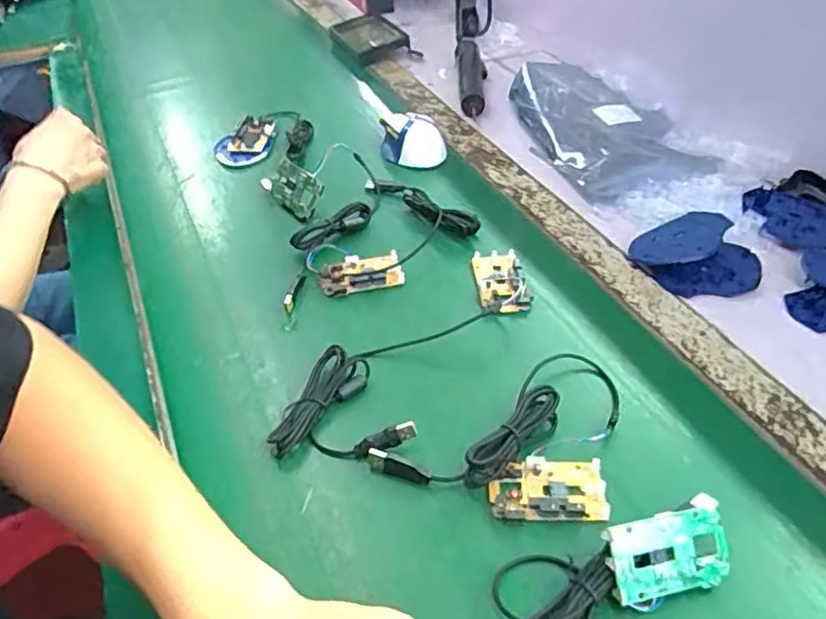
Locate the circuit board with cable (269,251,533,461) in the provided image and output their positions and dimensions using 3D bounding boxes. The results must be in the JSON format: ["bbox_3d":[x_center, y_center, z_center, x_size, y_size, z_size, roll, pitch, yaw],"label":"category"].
[{"bbox_3d":[0.007,0.026,0.523,0.102,0.019,0.293,26,50,26],"label":"circuit board with cable"}]

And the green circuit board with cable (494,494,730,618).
[{"bbox_3d":[0.122,0.154,0.369,0.145,0.037,0.064,-18,46,-16],"label":"green circuit board with cable"}]

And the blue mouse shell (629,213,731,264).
[{"bbox_3d":[0.264,-0.066,0.603,0.100,0.016,0.068,-35,36,-24],"label":"blue mouse shell"}]

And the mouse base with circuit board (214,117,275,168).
[{"bbox_3d":[-0.217,-0.216,0.793,0.069,0.022,0.104,4,46,6],"label":"mouse base with circuit board"}]

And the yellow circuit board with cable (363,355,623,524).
[{"bbox_3d":[0.077,0.076,0.461,0.153,0.026,0.158,17,47,19],"label":"yellow circuit board with cable"}]

